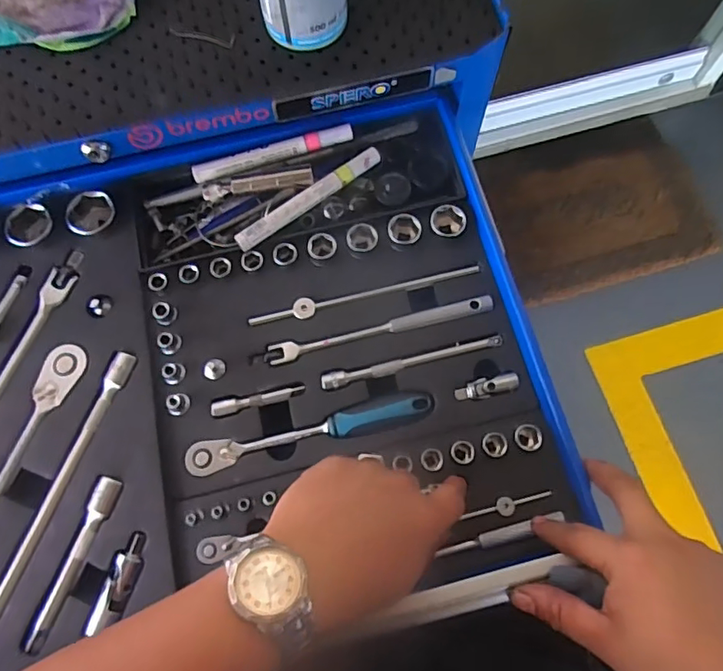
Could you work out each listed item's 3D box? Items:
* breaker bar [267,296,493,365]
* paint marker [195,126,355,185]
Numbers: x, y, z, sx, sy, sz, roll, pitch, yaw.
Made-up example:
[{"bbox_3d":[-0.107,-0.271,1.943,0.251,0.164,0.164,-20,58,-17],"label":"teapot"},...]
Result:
[{"bbox_3d":[0.016,-0.006,0.432,0.181,0.010,0.016,-13,72,-3],"label":"breaker bar"},{"bbox_3d":[-0.077,-0.158,0.467,0.141,0.016,0.013,-15,72,-4],"label":"paint marker"}]

